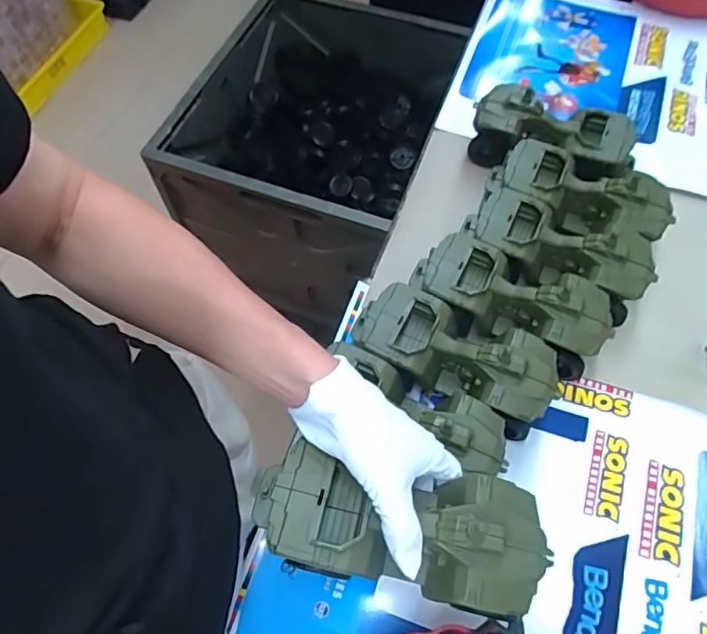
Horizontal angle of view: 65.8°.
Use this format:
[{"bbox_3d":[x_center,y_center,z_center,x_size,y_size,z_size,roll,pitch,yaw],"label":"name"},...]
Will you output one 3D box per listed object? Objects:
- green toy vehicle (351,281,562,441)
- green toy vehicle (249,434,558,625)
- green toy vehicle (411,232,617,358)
[{"bbox_3d":[0.090,0.038,0.511,0.180,0.081,0.080,23,65,12],"label":"green toy vehicle"},{"bbox_3d":[0.027,0.137,0.359,0.185,0.057,0.078,10,62,3],"label":"green toy vehicle"},{"bbox_3d":[0.155,-0.013,0.536,0.196,0.077,0.081,20,64,11],"label":"green toy vehicle"}]

